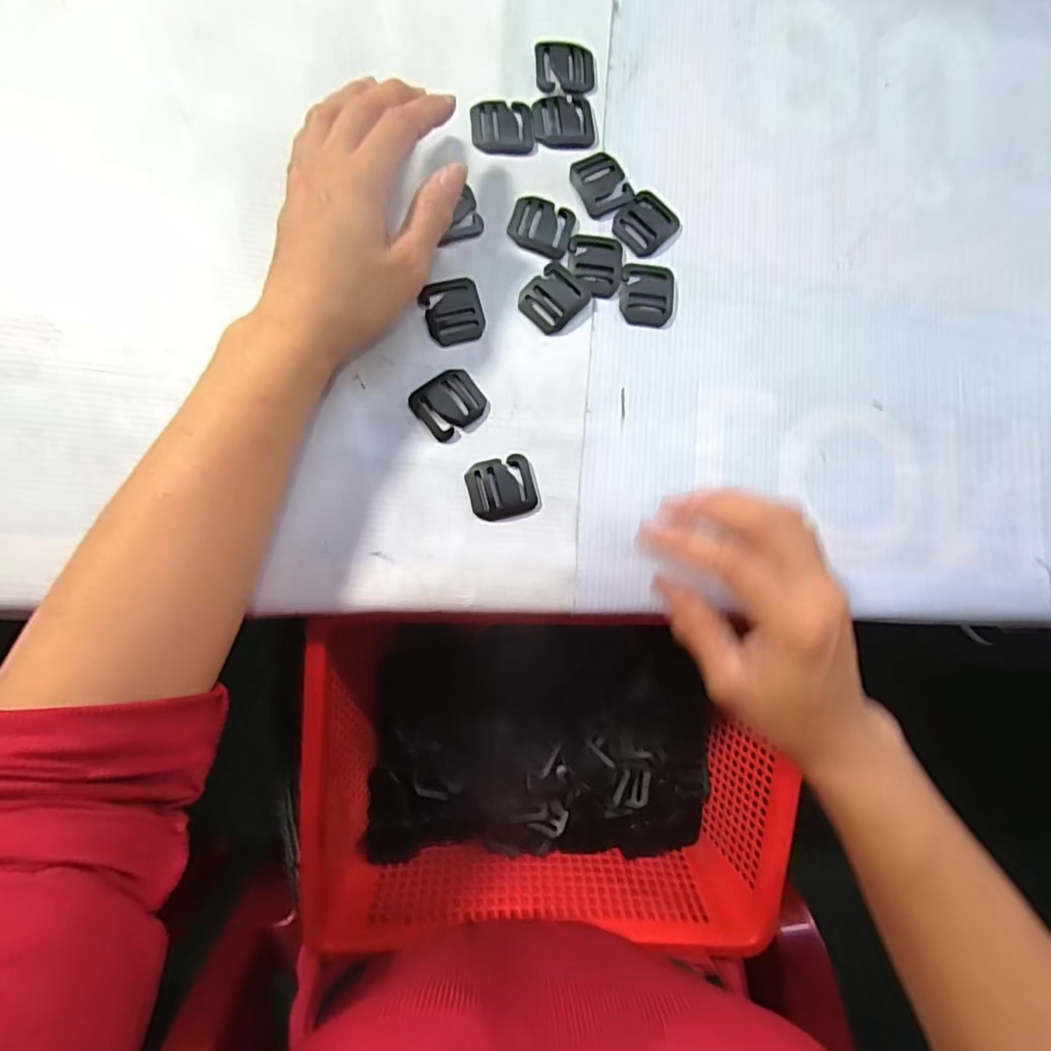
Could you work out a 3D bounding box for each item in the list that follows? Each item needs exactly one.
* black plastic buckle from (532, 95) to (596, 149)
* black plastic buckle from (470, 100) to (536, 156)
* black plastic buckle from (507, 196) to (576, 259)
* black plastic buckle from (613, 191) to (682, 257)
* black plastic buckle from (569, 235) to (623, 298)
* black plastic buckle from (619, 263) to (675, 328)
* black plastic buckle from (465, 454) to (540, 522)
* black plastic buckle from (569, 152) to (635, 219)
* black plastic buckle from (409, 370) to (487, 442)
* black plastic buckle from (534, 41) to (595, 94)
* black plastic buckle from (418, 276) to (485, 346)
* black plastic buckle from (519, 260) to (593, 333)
[{"bbox_3d":[0.023,-0.235,0.320,0.036,0.004,0.030,-7,85,-7],"label":"black plastic buckle"},{"bbox_3d":[-0.013,-0.228,0.317,0.036,0.004,0.030,-3,84,-7],"label":"black plastic buckle"},{"bbox_3d":[0.010,-0.169,0.311,0.035,0.004,0.032,20,82,-4],"label":"black plastic buckle"},{"bbox_3d":[0.070,-0.176,0.319,0.031,0.004,0.037,43,81,-1],"label":"black plastic buckle"},{"bbox_3d":[0.040,-0.148,0.312,0.030,0.004,0.037,0,84,-7],"label":"black plastic buckle"},{"bbox_3d":[0.070,-0.132,0.315,0.031,0.004,0.035,5,83,-6],"label":"black plastic buckle"},{"bbox_3d":[-0.012,-0.020,0.293,0.035,0.004,0.032,-13,85,-8],"label":"black plastic buckle"},{"bbox_3d":[0.044,-0.198,0.319,0.030,0.004,0.035,-28,88,-9],"label":"black plastic buckle"},{"bbox_3d":[-0.040,-0.066,0.295,0.035,0.004,0.032,-37,89,-9],"label":"black plastic buckle"},{"bbox_3d":[0.024,-0.269,0.325,0.034,0.004,0.029,-1,84,-7],"label":"black plastic buckle"},{"bbox_3d":[-0.039,-0.117,0.301,0.031,0.004,0.035,-15,86,-8],"label":"black plastic buckle"},{"bbox_3d":[0.015,-0.126,0.307,0.030,0.004,0.035,44,81,-1],"label":"black plastic buckle"}]

